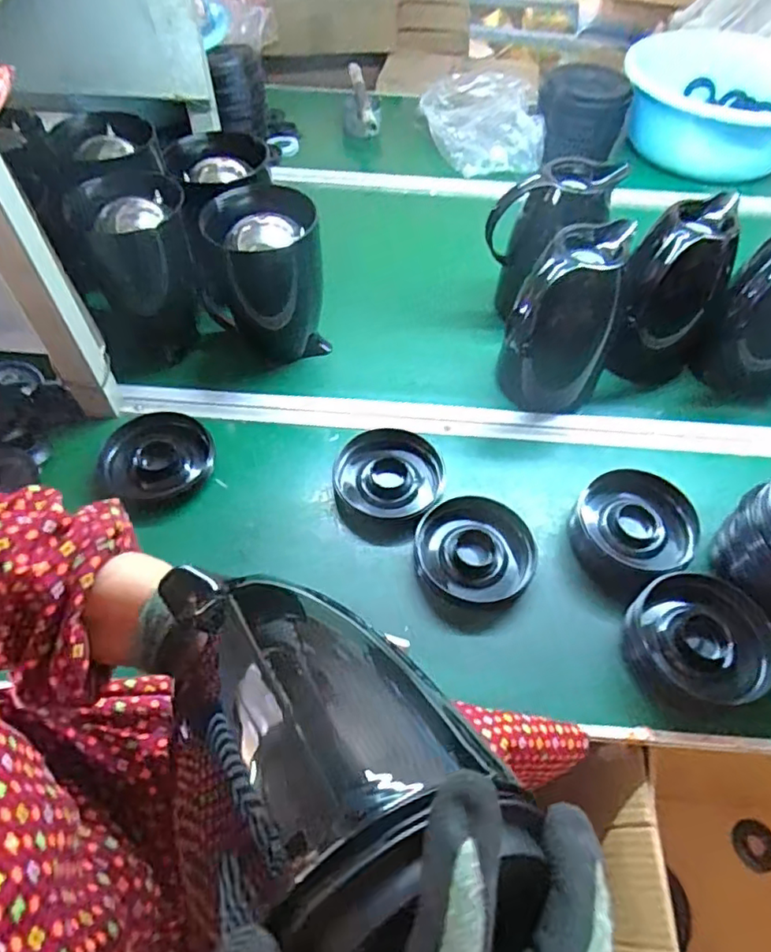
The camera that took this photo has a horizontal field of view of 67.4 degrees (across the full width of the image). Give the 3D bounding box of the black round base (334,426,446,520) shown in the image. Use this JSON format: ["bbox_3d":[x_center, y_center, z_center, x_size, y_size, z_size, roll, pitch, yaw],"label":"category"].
[{"bbox_3d":[0.004,-0.005,0.657,0.118,0.025,0.107,21,56,12],"label":"black round base"}]

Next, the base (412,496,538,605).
[{"bbox_3d":[0.093,0.075,0.598,0.111,0.027,0.110,1,54,-2],"label":"base"}]

